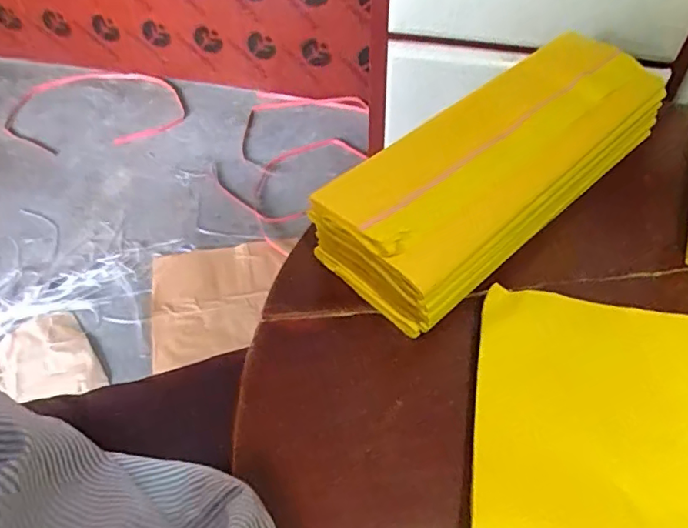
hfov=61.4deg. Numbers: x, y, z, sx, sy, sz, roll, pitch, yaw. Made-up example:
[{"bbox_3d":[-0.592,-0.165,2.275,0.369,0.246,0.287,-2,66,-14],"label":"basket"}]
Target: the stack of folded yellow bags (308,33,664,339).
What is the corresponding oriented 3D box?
[{"bbox_3d":[0.141,-0.092,0.510,0.354,0.075,0.124,-38,61,-24],"label":"stack of folded yellow bags"}]

